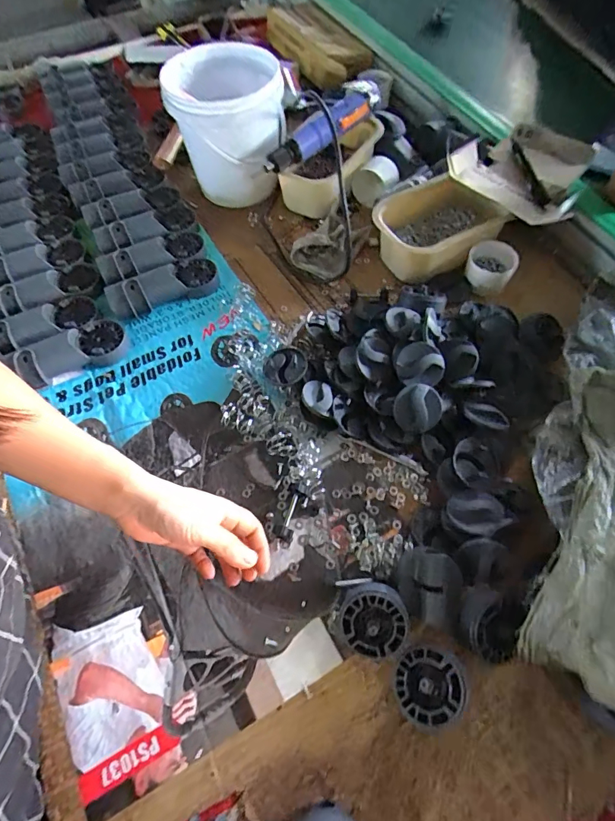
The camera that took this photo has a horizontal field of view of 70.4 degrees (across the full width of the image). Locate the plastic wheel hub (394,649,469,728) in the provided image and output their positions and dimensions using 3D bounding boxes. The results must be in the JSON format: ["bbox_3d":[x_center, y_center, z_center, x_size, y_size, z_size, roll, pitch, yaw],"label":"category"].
[{"bbox_3d":[0.109,0.245,0.388,0.067,0.018,0.057,-36,45,17],"label":"plastic wheel hub"}]

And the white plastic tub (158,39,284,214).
[{"bbox_3d":[-0.123,-0.442,0.714,0.172,0.196,0.208,-11,62,-3],"label":"white plastic tub"}]

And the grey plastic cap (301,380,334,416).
[{"bbox_3d":[0.012,-0.016,0.537,0.038,0.012,0.046,13,63,10],"label":"grey plastic cap"}]

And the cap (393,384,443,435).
[{"bbox_3d":[0.131,-0.002,0.516,0.056,0.019,0.056,13,94,7],"label":"cap"}]

